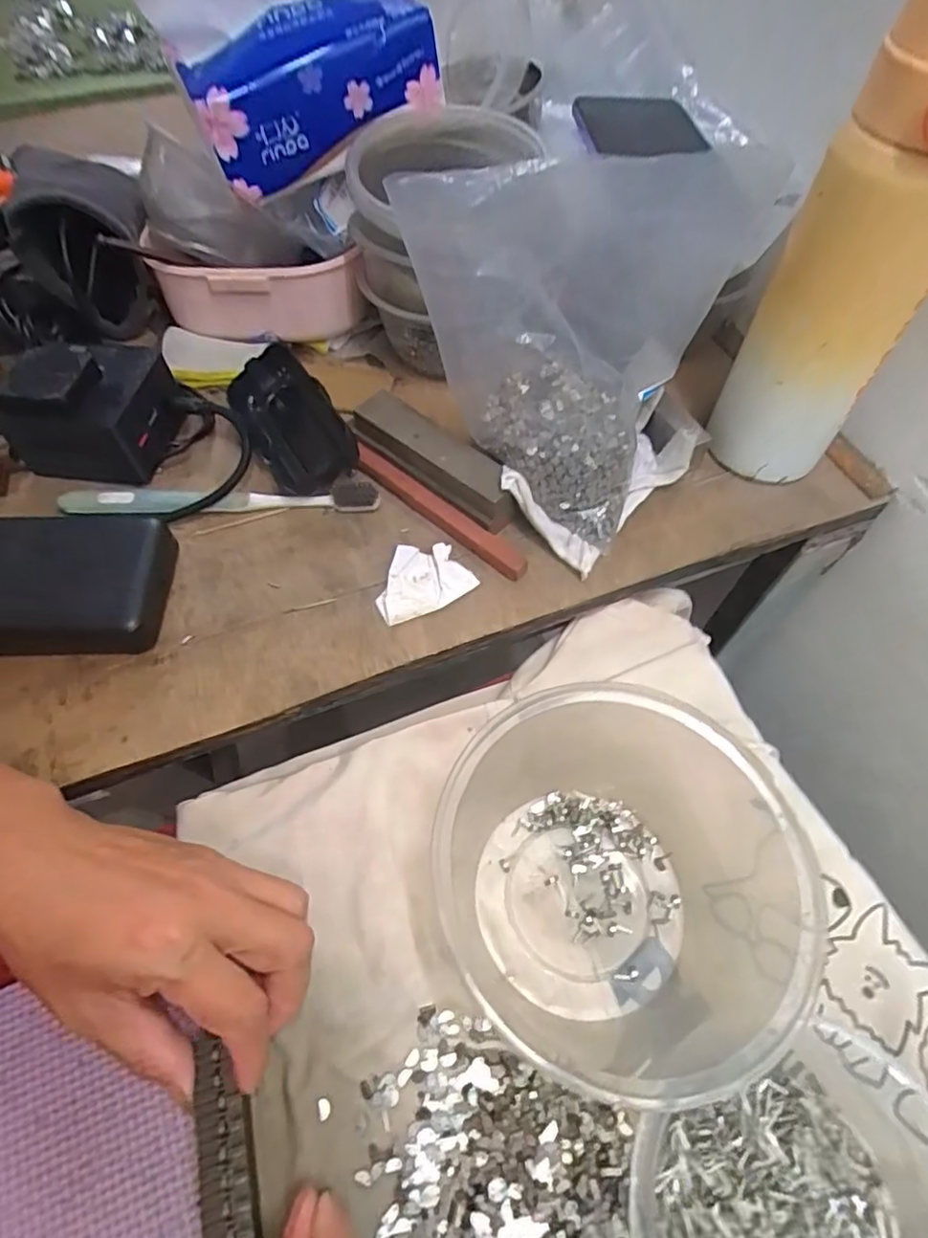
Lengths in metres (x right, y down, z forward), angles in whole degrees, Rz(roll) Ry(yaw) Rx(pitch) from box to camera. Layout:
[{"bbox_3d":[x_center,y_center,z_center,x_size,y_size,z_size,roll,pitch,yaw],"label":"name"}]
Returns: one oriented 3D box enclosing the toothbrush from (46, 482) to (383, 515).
[{"bbox_3d":[-0.143,-0.069,0.365,0.183,0.012,0.020,-3,63,-2],"label":"toothbrush"}]

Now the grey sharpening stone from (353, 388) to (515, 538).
[{"bbox_3d":[-0.017,-0.095,0.368,0.112,0.028,0.032,36,65,19],"label":"grey sharpening stone"}]

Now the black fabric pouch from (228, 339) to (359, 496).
[{"bbox_3d":[-0.107,-0.122,0.380,0.050,0.030,0.108,-28,64,-17],"label":"black fabric pouch"}]

